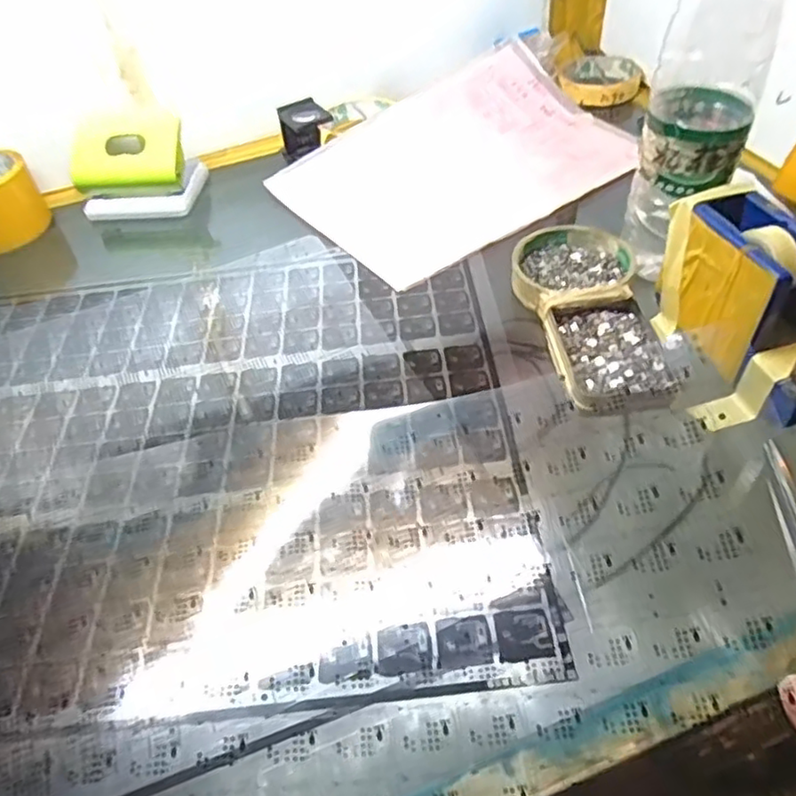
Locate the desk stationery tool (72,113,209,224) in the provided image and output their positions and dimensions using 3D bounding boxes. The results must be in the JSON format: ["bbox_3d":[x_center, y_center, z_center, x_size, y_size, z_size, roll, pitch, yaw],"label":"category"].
[{"bbox_3d":[-0.240,-0.214,0.585,0.102,0.072,0.073,-2,46,5],"label":"desk stationery tool"}]

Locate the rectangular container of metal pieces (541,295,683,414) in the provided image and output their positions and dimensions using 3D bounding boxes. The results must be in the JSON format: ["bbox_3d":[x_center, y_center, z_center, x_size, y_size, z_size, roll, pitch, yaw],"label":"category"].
[{"bbox_3d":[0.131,-0.025,0.398,0.067,0.017,0.094,-6,46,1],"label":"rectangular container of metal pieces"}]

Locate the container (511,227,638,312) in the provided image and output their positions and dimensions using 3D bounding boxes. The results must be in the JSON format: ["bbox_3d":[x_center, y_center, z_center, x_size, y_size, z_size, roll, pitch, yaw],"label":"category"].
[{"bbox_3d":[0.122,-0.089,0.453,0.078,0.026,0.087,16,50,21],"label":"container"}]

